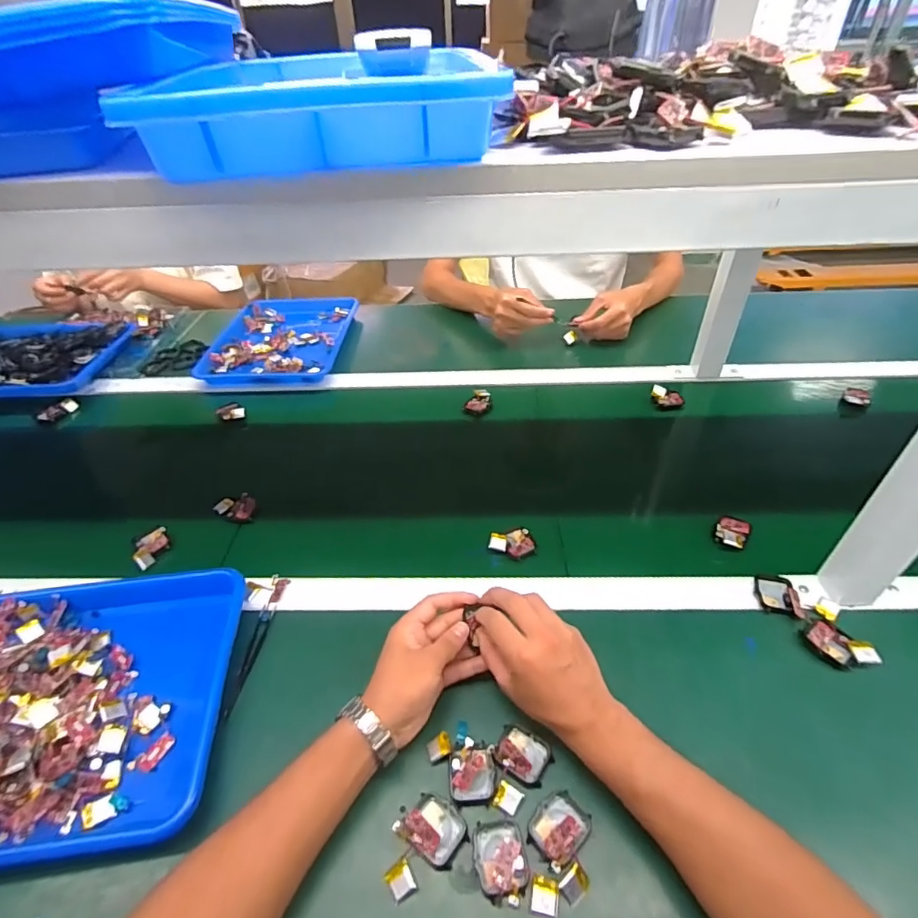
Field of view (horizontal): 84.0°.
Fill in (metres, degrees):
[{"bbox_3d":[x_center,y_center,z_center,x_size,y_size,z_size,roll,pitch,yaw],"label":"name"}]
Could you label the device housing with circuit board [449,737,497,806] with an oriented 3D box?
[{"bbox_3d":[0.012,0.267,0.435,0.039,0.010,0.045,-4,42,-1],"label":"device housing with circuit board"}]

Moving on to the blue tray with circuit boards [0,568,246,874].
[{"bbox_3d":[-0.386,0.228,0.474,0.332,0.043,0.254,-7,42,-5],"label":"blue tray with circuit boards"}]

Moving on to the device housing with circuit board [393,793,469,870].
[{"bbox_3d":[-0.020,0.293,0.407,0.050,0.013,0.040,23,48,26],"label":"device housing with circuit board"}]

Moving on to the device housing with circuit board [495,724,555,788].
[{"bbox_3d":[0.056,0.252,0.440,0.047,0.017,0.040,25,49,28],"label":"device housing with circuit board"}]

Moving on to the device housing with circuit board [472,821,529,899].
[{"bbox_3d":[0.032,0.306,0.392,0.037,0.011,0.046,-8,42,-6],"label":"device housing with circuit board"}]

